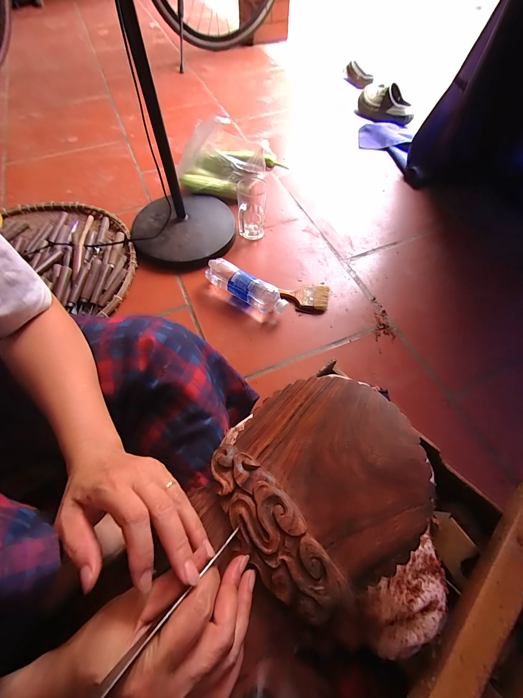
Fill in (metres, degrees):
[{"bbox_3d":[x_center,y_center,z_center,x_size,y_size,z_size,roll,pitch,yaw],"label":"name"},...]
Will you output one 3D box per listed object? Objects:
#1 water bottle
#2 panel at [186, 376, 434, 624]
[{"bbox_3d":[-0.035,-0.137,0.626,0.209,0.064,0.056,30,66,15],"label":"water bottle"},{"bbox_3d":[0.058,0.114,0.253,0.189,0.035,0.184,25,64,27],"label":"panel"}]

